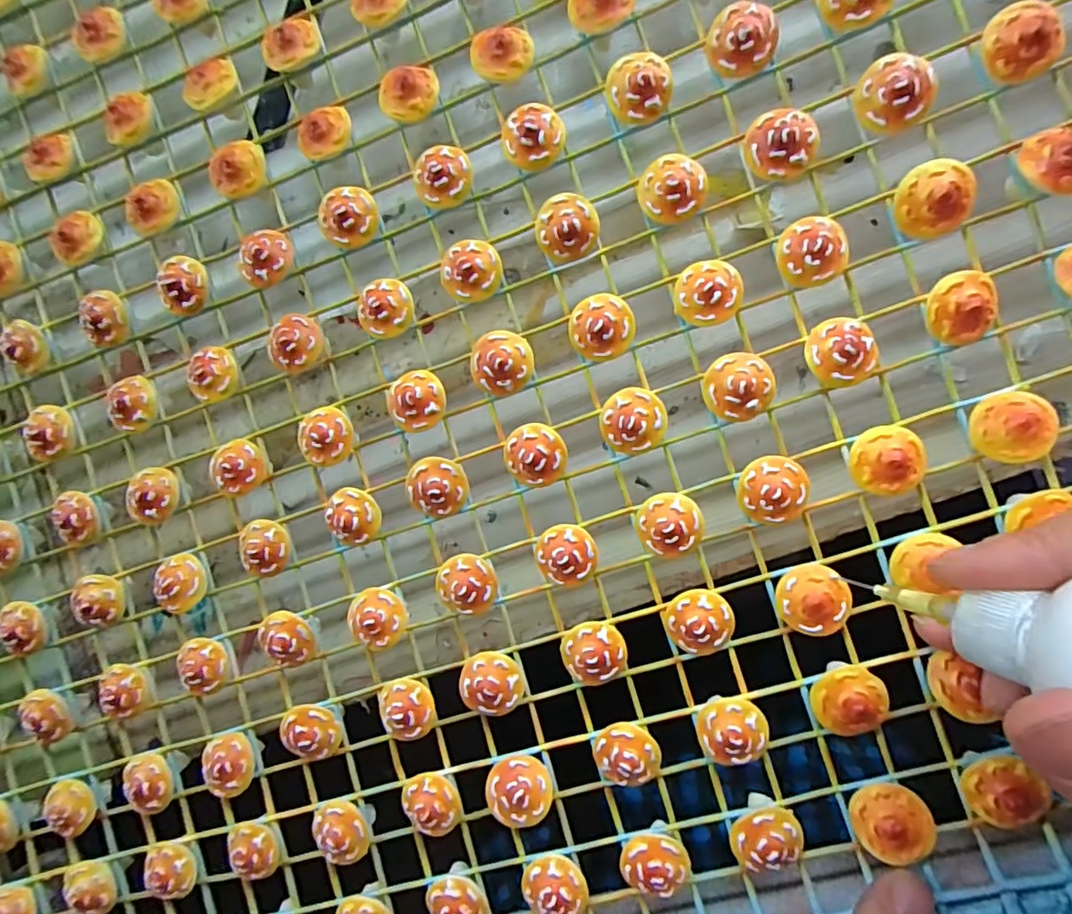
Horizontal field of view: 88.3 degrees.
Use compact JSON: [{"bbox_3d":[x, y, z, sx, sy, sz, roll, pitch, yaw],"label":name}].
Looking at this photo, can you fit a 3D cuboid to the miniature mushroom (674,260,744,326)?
[{"bbox_3d":[0.051,-0.049,0.164,0.019,0.006,0.019,1,89,11],"label":"miniature mushroom"}]

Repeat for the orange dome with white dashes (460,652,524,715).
[{"bbox_3d":[-0.014,0.072,0.175,0.019,0.009,0.019,0,89,11],"label":"orange dome with white dashes"}]

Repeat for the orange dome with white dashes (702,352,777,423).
[{"bbox_3d":[0.060,-0.021,0.163,0.020,0.008,0.019,0,89,11],"label":"orange dome with white dashes"}]

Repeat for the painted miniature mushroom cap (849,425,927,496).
[{"bbox_3d":[0.100,0.001,0.157,0.019,0.008,0.019,1,89,11],"label":"painted miniature mushroom cap"}]

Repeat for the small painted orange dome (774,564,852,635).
[{"bbox_3d":[0.080,0.041,0.160,0.019,0.010,0.019,0,89,11],"label":"small painted orange dome"}]

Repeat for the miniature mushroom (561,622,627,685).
[{"bbox_3d":[0.018,0.061,0.170,0.019,0.010,0.019,0,89,11],"label":"miniature mushroom"}]

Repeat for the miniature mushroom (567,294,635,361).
[{"bbox_3d":[0.020,-0.040,0.169,0.019,0.006,0.019,0,89,11],"label":"miniature mushroom"}]

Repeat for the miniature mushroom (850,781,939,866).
[{"bbox_3d":[0.099,0.102,0.154,0.018,0.009,0.020,43,94,6],"label":"miniature mushroom"}]

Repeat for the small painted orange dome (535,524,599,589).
[{"bbox_3d":[0.010,0.031,0.172,0.019,0.009,0.019,0,89,11],"label":"small painted orange dome"}]

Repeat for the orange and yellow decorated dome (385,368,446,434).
[{"bbox_3d":[-0.039,-0.018,0.177,0.019,0.005,0.020,7,90,11],"label":"orange and yellow decorated dome"}]

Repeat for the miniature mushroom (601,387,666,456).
[{"bbox_3d":[0.030,-0.011,0.169,0.019,0.009,0.019,1,89,11],"label":"miniature mushroom"}]

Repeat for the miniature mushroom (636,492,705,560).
[{"bbox_3d":[0.040,0.021,0.167,0.019,0.009,0.019,3,89,11],"label":"miniature mushroom"}]

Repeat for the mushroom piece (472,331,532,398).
[{"bbox_3d":[-0.011,-0.029,0.174,0.019,0.008,0.019,0,89,11],"label":"mushroom piece"}]

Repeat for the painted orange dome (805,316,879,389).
[{"bbox_3d":[0.088,-0.030,0.160,0.020,0.009,0.019,0,89,11],"label":"painted orange dome"}]

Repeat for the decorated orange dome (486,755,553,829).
[{"bbox_3d":[-0.005,0.104,0.172,0.020,0.010,0.019,-2,88,11],"label":"decorated orange dome"}]

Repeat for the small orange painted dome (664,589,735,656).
[{"bbox_3d":[0.049,0.050,0.165,0.019,0.009,0.019,0,89,11],"label":"small orange painted dome"}]

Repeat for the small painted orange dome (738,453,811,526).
[{"bbox_3d":[0.069,0.010,0.160,0.019,0.006,0.019,0,89,11],"label":"small painted orange dome"}]

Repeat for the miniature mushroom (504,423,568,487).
[{"bbox_3d":[0.000,0.000,0.174,0.019,0.010,0.019,0,89,11],"label":"miniature mushroom"}]

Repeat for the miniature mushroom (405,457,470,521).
[{"bbox_3d":[-0.032,0.010,0.177,0.019,0.006,0.019,10,90,11],"label":"miniature mushroom"}]

